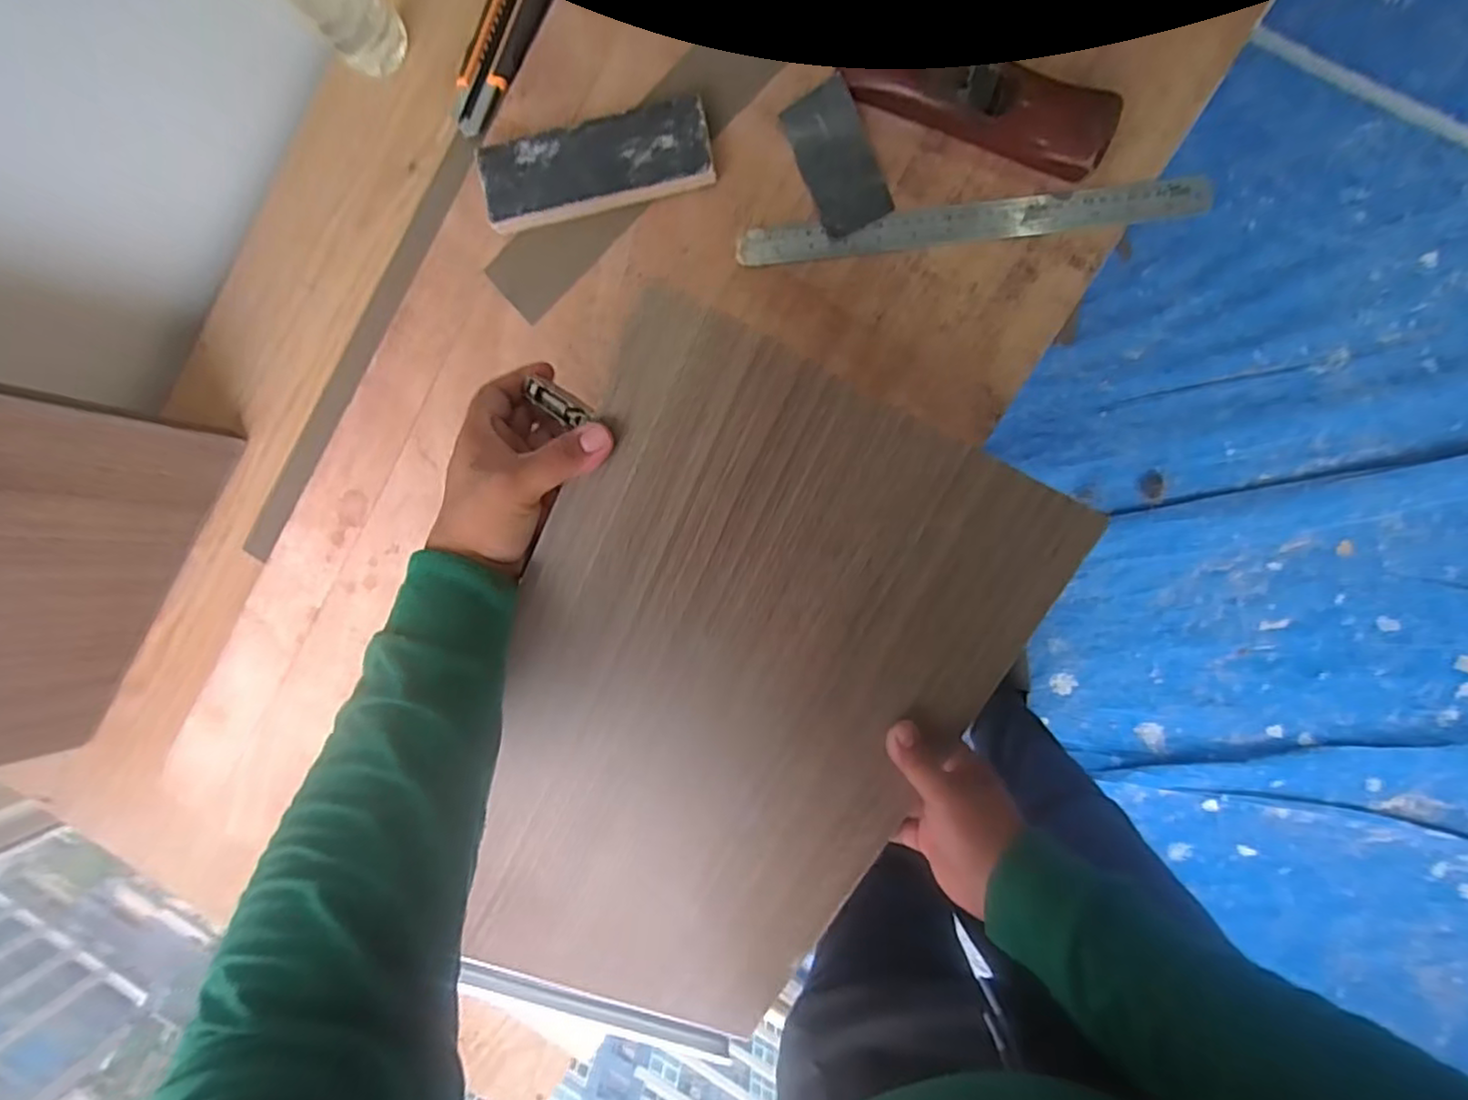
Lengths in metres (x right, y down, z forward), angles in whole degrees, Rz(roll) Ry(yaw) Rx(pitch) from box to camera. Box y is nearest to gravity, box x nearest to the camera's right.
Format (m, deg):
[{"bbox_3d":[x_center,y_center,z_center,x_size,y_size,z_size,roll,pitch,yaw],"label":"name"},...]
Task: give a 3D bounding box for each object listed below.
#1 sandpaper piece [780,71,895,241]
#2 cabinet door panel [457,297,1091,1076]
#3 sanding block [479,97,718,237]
[{"bbox_3d":[0.077,-0.292,0.493,0.052,0.004,0.103,-21,96,11],"label":"sandpaper piece"},{"bbox_3d":[-0.016,0.142,0.459,0.308,0.010,0.519,23,106,-11],"label":"cabinet door panel"},{"bbox_3d":[-0.105,-0.290,0.502,0.174,0.027,0.066,-12,93,6],"label":"sanding block"}]

